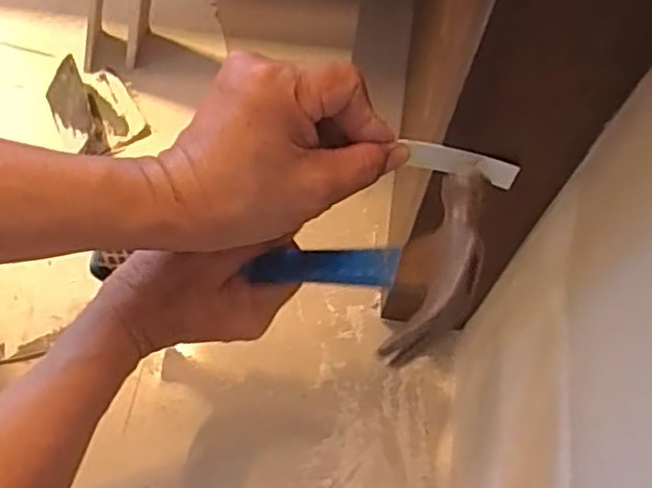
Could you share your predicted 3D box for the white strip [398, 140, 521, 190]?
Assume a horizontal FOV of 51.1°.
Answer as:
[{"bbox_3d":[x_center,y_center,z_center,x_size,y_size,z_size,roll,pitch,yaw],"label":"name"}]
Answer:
[{"bbox_3d":[0.074,-0.043,0.374,0.062,0.019,0.007,14,65,-1],"label":"white strip"}]

